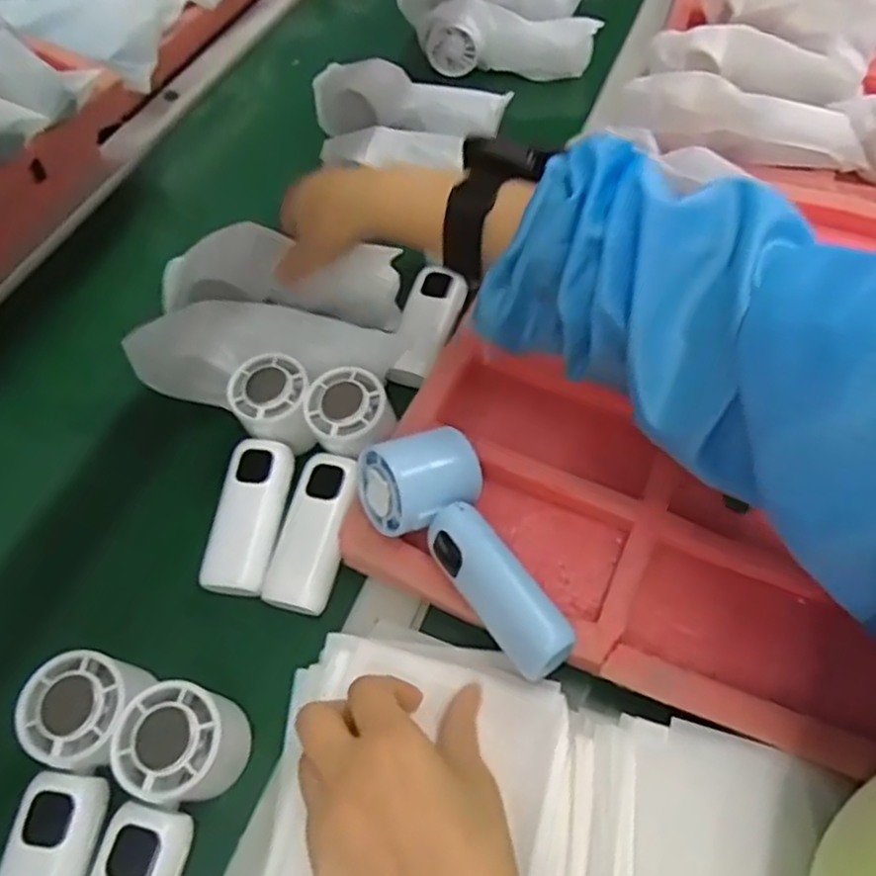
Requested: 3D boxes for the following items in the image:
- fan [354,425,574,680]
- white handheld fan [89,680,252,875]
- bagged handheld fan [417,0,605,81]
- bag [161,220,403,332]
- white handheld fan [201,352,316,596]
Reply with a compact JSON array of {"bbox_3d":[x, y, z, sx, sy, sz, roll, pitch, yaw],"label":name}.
[{"bbox_3d":[0.009,0.065,0.392,0.068,0.049,0.148,-20,60,-11],"label":"fan"},{"bbox_3d":[-0.146,0.200,0.341,0.053,0.048,0.152,15,60,9],"label":"white handheld fan"},{"bbox_3d":[0.070,-0.417,0.743,0.183,0.057,0.042,15,60,9],"label":"bagged handheld fan"},{"bbox_3d":[-0.116,-0.128,0.543,0.175,0.050,0.056,6,58,-9],"label":"bag"},{"bbox_3d":[-0.116,0.024,0.466,0.050,0.039,0.155,6,72,4],"label":"white handheld fan"}]

